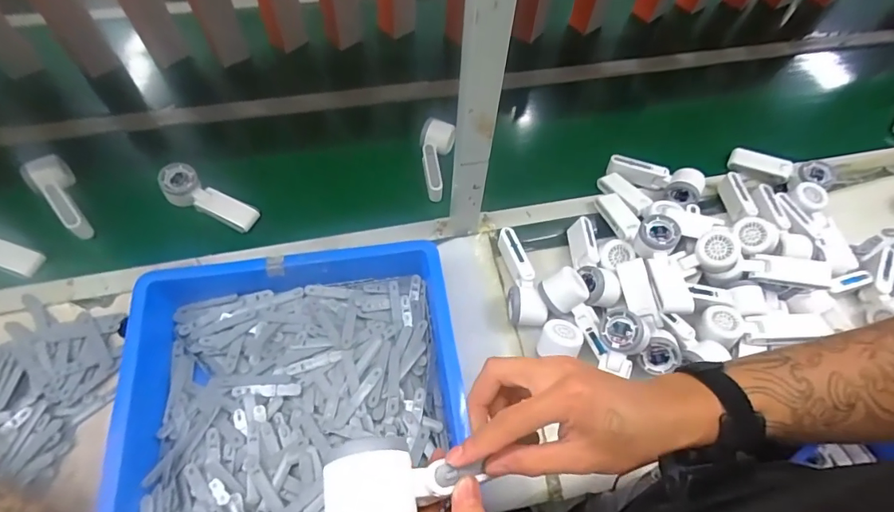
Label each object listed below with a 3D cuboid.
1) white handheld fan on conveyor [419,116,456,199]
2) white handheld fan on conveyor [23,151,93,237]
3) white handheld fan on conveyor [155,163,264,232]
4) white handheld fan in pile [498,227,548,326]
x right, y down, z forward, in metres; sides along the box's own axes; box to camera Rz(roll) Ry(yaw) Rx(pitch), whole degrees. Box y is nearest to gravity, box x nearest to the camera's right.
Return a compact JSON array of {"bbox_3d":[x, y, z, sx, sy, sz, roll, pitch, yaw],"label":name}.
[{"bbox_3d":[-0.019,-0.182,0.870,0.062,0.061,0.148,2,61,-2],"label":"white handheld fan on conveyor"},{"bbox_3d":[-0.655,-0.098,0.784,0.059,0.040,0.170,-33,80,-19],"label":"white handheld fan on conveyor"},{"bbox_3d":[-0.412,-0.097,0.807,0.168,0.048,0.053,29,62,-8],"label":"white handheld fan on conveyor"},{"bbox_3d":[0.120,0.032,0.751,0.048,0.052,0.168,-2,61,-4],"label":"white handheld fan in pile"}]

